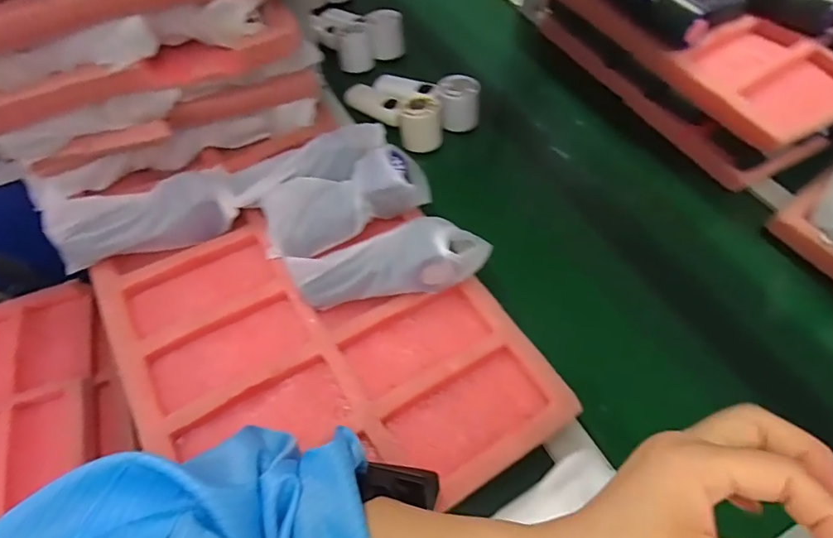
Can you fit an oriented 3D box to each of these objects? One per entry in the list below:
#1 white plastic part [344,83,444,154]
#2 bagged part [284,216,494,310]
[{"bbox_3d":[-0.036,-0.222,0.631,0.157,0.057,0.048,36,61,19],"label":"white plastic part"},{"bbox_3d":[-0.022,-0.003,0.451,0.188,0.061,0.058,-11,58,-10],"label":"bagged part"}]

